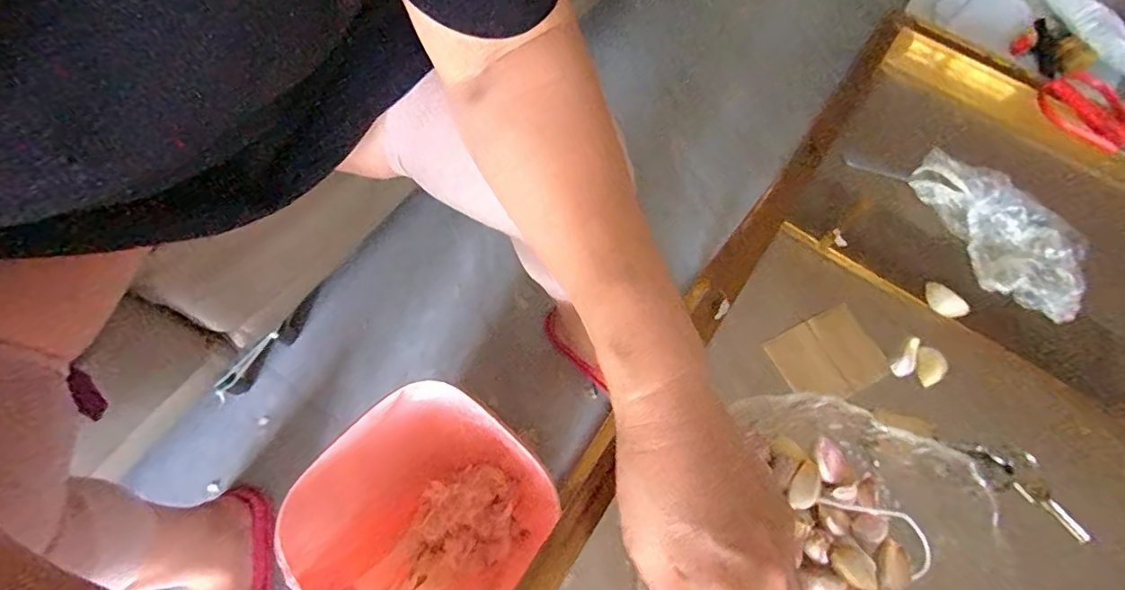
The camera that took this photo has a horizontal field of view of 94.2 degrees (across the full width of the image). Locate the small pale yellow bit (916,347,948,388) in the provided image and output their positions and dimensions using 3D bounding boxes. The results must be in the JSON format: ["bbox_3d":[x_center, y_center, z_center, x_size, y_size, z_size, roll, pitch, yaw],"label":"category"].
[{"bbox_3d":[0.262,0.050,0.372,0.017,0.029,0.014,8,22,38],"label":"small pale yellow bit"}]

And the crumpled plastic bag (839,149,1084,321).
[{"bbox_3d":[0.329,-0.067,0.415,0.070,0.037,0.192,-34,73,-17],"label":"crumpled plastic bag"}]

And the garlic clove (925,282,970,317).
[{"bbox_3d":[0.285,0.004,0.391,0.031,0.017,0.011,38,70,14],"label":"garlic clove"}]

